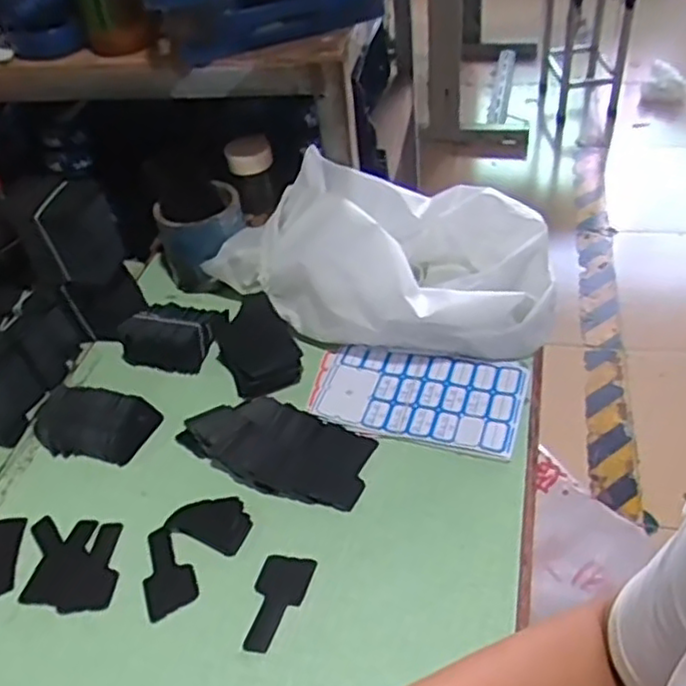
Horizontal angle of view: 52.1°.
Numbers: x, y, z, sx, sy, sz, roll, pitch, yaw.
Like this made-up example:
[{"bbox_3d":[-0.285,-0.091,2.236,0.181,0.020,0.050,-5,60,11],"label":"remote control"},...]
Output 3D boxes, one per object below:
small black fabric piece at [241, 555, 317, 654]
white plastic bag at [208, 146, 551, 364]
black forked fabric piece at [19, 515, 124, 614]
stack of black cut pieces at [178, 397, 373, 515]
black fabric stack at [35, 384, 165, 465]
[{"bbox_3d":[-0.058,0.220,0.599,0.045,0.004,0.085,10,46,17],"label":"small black fabric piece"},{"bbox_3d":[0.058,-0.110,0.830,0.380,0.120,0.244,24,51,28],"label":"white plastic bag"},{"bbox_3d":[-0.251,0.202,0.646,0.094,0.004,0.089,-1,44,6],"label":"black forked fabric piece"},{"bbox_3d":[-0.069,0.099,0.709,0.197,0.027,0.098,17,48,23],"label":"stack of black cut pieces"},{"bbox_3d":[-0.272,0.083,0.752,0.133,0.031,0.074,8,46,16],"label":"black fabric stack"}]

